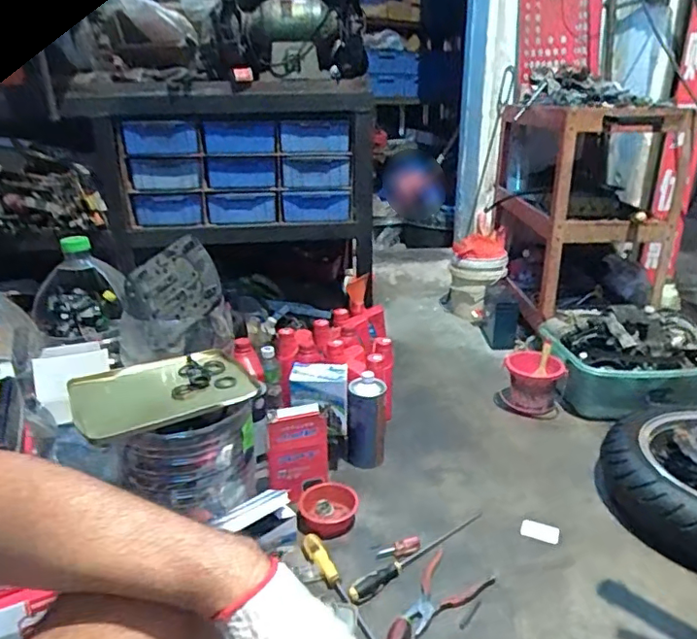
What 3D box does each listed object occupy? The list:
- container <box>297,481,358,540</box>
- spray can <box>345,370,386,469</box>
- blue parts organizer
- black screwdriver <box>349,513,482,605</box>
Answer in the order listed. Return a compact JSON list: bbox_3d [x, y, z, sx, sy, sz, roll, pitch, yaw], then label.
[{"bbox_3d":[-0.042,0.383,1.132,0.118,0.036,0.119,-1,22,-3],"label":"container"},{"bbox_3d":[0.038,0.236,1.277,0.081,0.212,0.066,-18,29,-37],"label":"spray can"},{"bbox_3d":[-0.349,-0.406,1.562,0.735,0.401,0.151,0,21,2],"label":"blue parts organizer"},{"bbox_3d":[0.132,0.431,1.043,0.341,0.027,0.038,-19,29,-39],"label":"black screwdriver"}]

